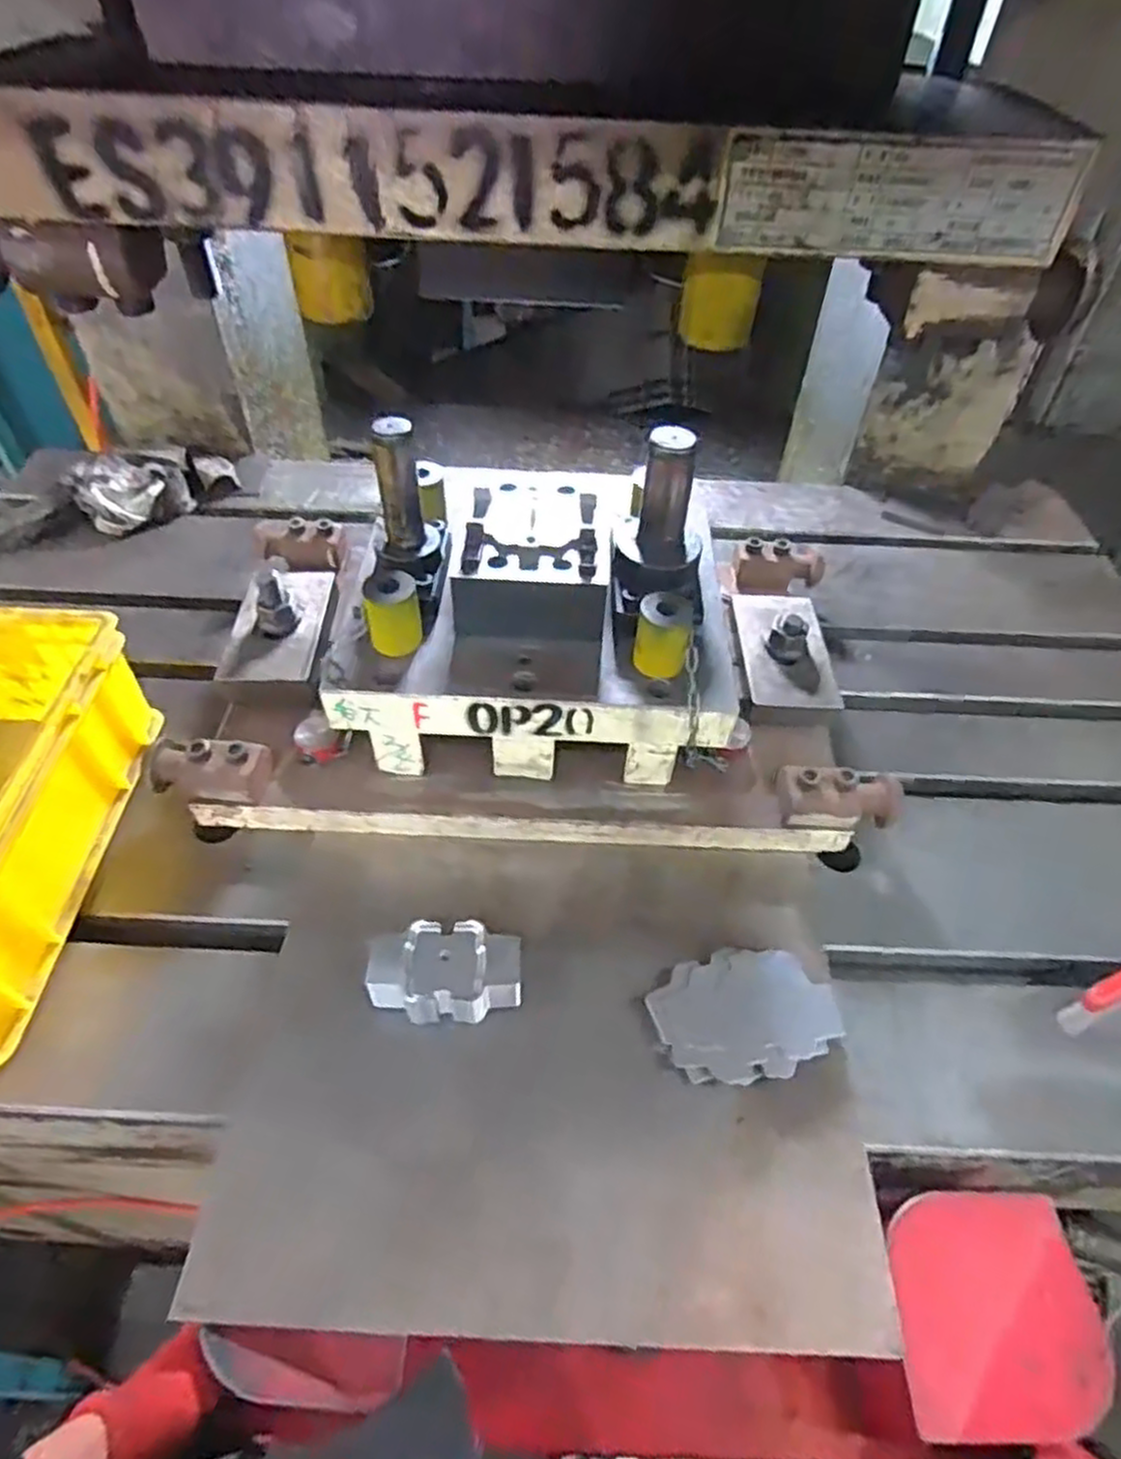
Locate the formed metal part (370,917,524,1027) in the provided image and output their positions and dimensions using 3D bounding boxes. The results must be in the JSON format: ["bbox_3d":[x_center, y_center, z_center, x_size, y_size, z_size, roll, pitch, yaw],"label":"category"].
[{"bbox_3d":[-0.081,0.175,0.547,0.105,0.046,0.059,-2,47,-4],"label":"formed metal part"}]

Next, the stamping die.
[{"bbox_3d":[-0.024,-0.101,0.673,0.586,0.261,0.342,2,46,0],"label":"stamping die"}]

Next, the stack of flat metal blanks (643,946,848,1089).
[{"bbox_3d":[0.131,0.202,0.540,0.126,0.028,0.081,-5,47,-6],"label":"stack of flat metal blanks"}]

